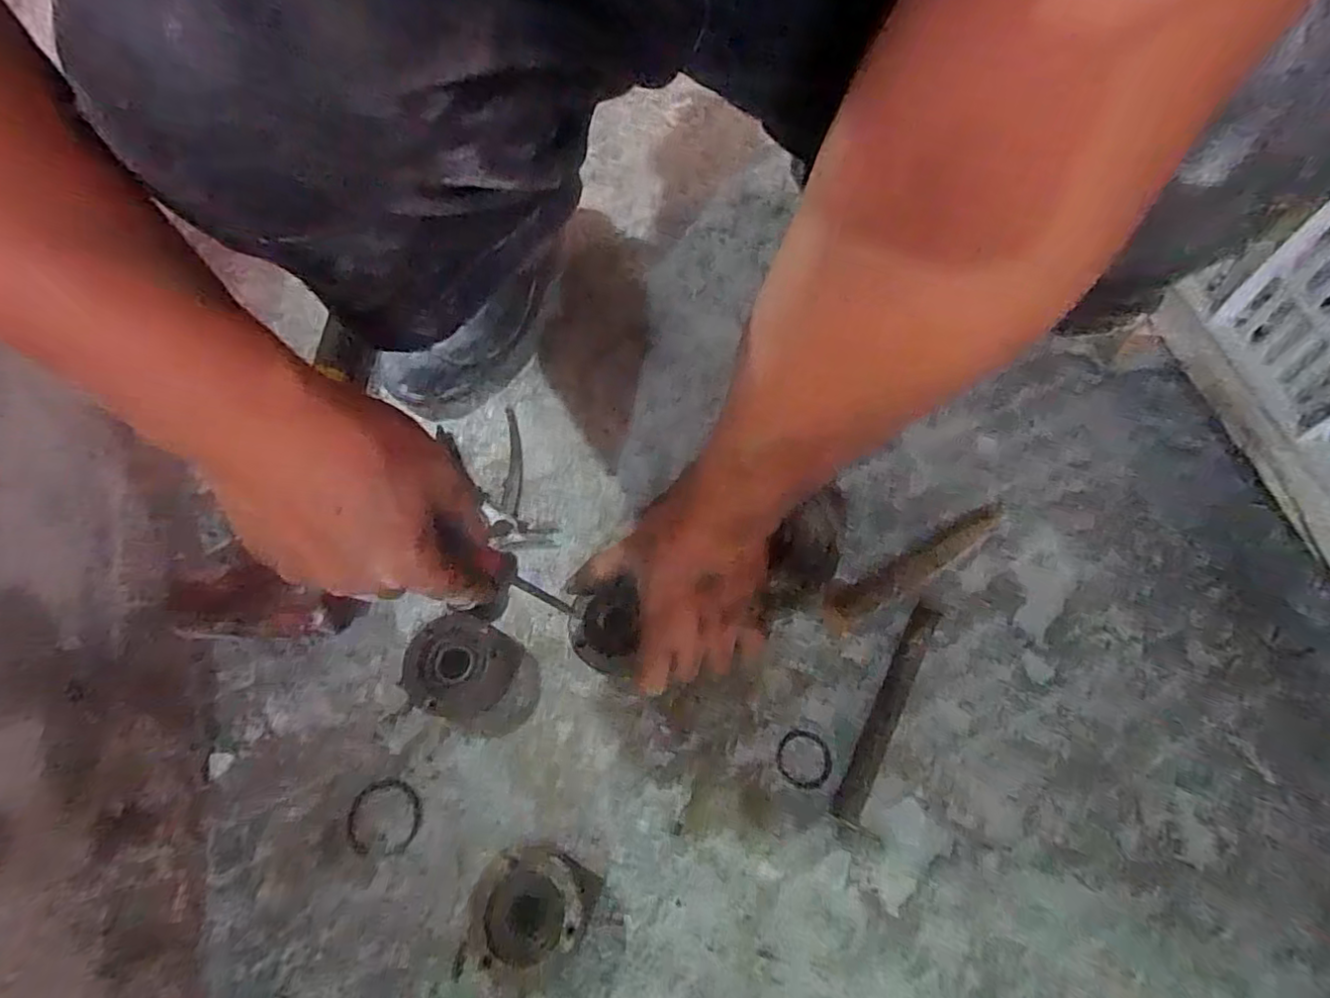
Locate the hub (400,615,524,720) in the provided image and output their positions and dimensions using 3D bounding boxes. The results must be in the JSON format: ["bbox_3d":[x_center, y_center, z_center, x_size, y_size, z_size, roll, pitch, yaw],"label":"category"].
[{"bbox_3d":[-0.140,0.114,0.414,0.064,0.031,0.062,-1,68,3],"label":"hub"}]

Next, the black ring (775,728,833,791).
[{"bbox_3d":[0.090,0.169,0.394,0.035,0.004,0.034,-1,68,3],"label":"black ring"}]

